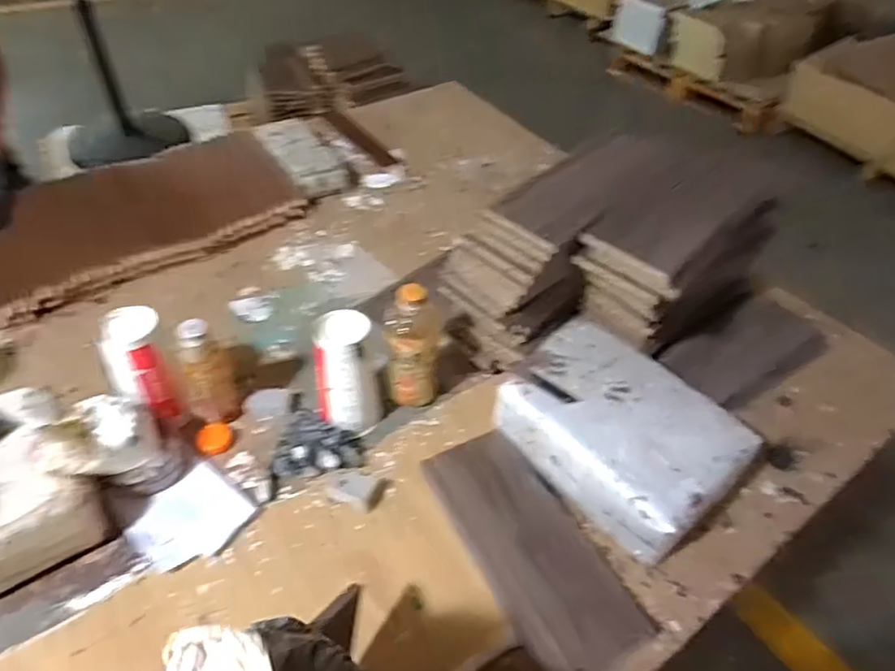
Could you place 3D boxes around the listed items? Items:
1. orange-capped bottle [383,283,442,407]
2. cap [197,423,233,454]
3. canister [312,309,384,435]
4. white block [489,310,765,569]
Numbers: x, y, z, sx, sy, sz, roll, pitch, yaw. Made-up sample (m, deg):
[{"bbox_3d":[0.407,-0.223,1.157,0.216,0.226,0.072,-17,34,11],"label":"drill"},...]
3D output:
[{"bbox_3d":[-0.044,0.014,0.808,0.080,0.191,0.068,-8,47,-11],"label":"orange-capped bottle"},{"bbox_3d":[-0.306,0.134,0.797,0.042,0.020,0.035,-12,48,-15],"label":"cap"},{"bbox_3d":[-0.130,0.051,0.779,0.080,0.166,0.073,-2,46,-5],"label":"canister"},{"bbox_3d":[0.212,0.114,0.769,0.201,0.088,0.282,-32,56,-28],"label":"white block"}]

